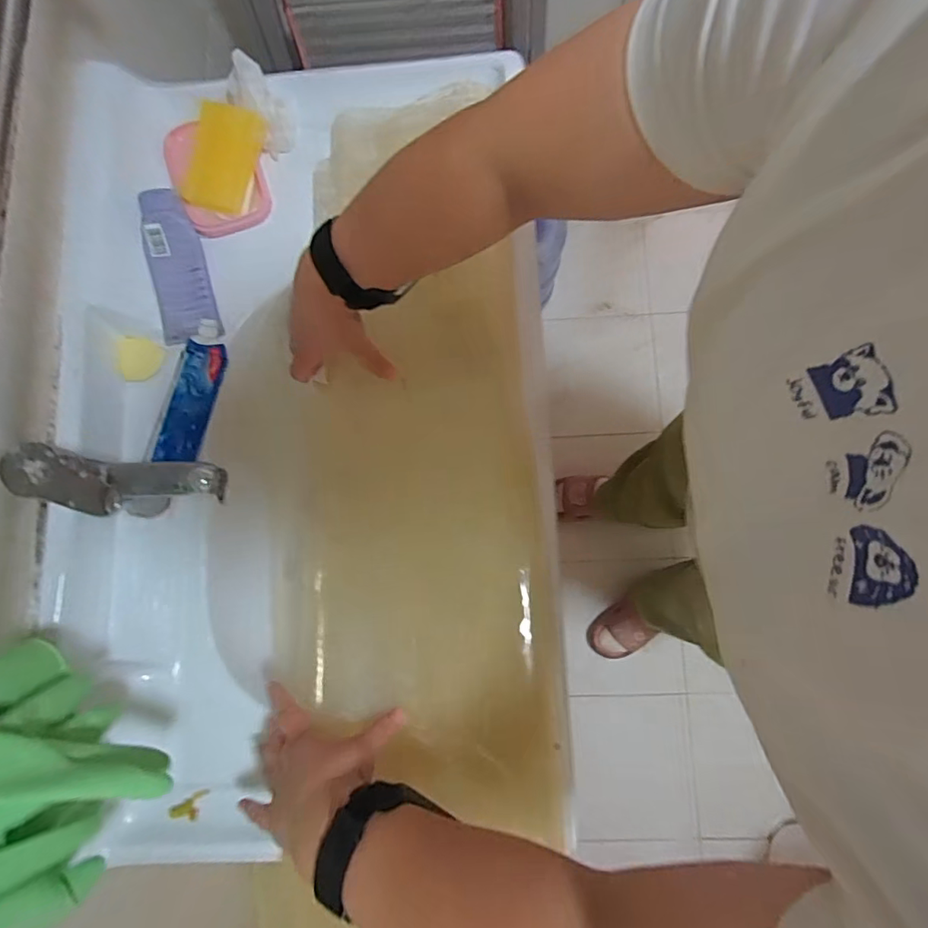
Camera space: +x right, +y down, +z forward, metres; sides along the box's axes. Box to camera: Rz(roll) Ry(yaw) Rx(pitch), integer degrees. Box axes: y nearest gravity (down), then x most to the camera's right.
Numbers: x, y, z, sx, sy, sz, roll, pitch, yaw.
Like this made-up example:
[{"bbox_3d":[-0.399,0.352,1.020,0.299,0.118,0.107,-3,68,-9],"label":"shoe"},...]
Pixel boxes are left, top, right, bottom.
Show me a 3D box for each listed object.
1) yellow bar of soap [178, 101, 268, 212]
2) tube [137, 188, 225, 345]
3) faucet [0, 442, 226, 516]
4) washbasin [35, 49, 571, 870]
[{"bbox_3d":[-0.263,-0.335,0.570,0.065,0.016,0.112,13,90,-23],"label":"yellow bar of soap"},{"bbox_3d":[-0.308,-0.213,0.562,0.056,0.025,0.157,-12,93,-3],"label":"tube"},{"bbox_3d":[-0.277,0.015,0.414,0.129,0.099,0.054,1,81,4],"label":"faucet"},{"bbox_3d":[-0.176,-0.042,0.543,0.428,0.159,0.789,-3,80,-1],"label":"washbasin"}]

